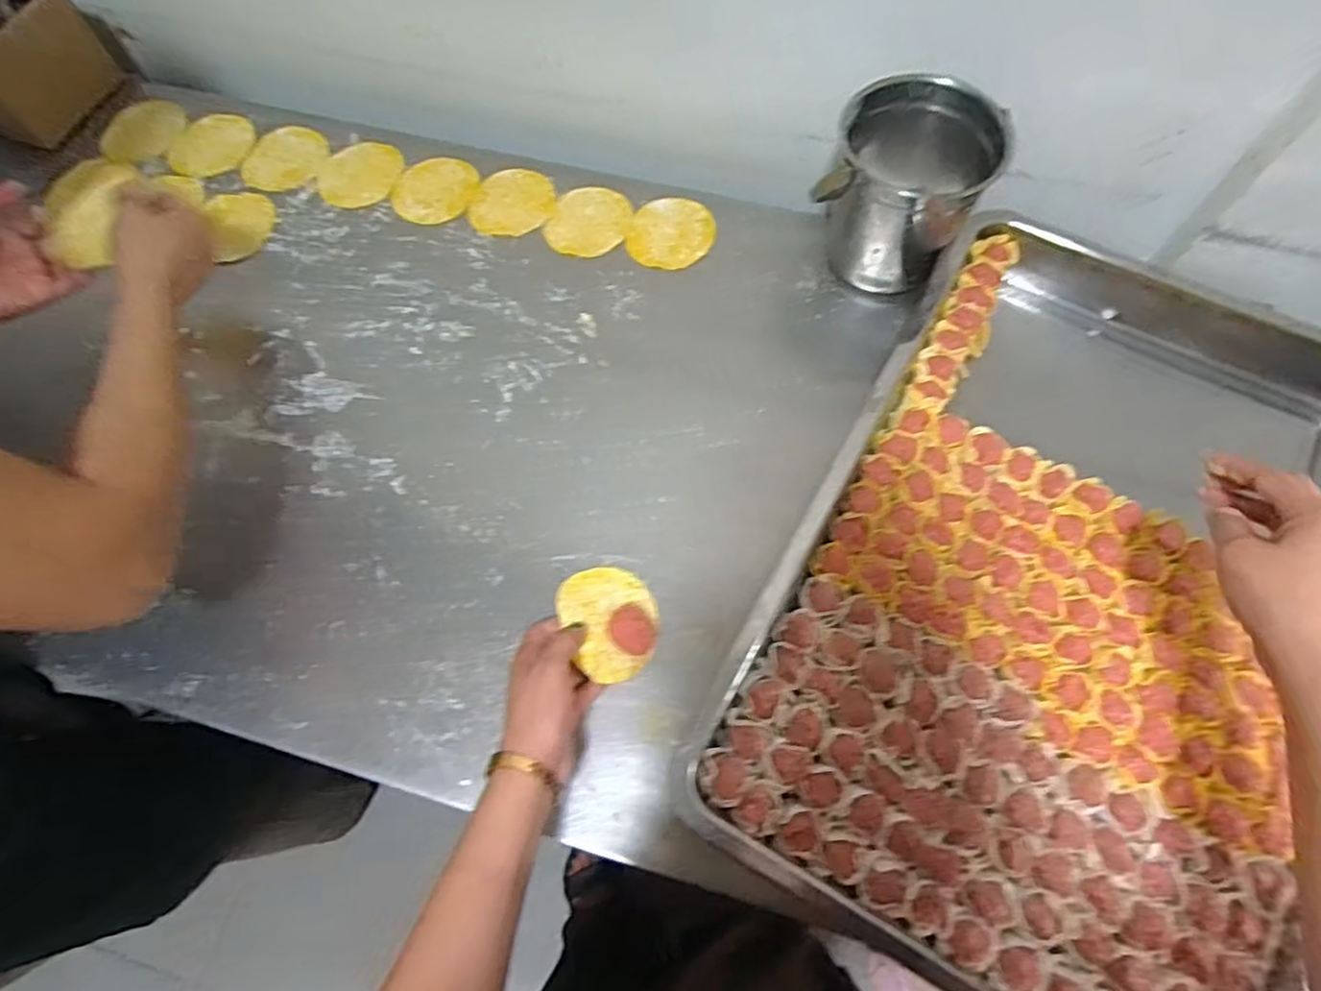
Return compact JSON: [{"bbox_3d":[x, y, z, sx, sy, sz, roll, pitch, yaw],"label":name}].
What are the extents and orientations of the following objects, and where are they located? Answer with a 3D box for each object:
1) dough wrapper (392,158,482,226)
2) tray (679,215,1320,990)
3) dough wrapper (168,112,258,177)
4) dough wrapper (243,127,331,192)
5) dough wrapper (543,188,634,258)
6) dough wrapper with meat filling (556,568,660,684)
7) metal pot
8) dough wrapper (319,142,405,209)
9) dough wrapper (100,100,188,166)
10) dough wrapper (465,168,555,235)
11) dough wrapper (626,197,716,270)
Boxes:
[{"bbox_3d":[-0.234,-0.318,0.715,0.083,0.004,0.091,0,68,-1],"label":"dough wrapper"},{"bbox_3d":[0.317,0.058,0.528,0.386,0.067,0.595,30,70,11],"label":"tray"},{"bbox_3d":[-0.485,-0.377,0.742,0.087,0.009,0.084,0,68,-1],"label":"dough wrapper"},{"bbox_3d":[-0.399,-0.359,0.732,0.083,0.006,0.084,0,68,-1],"label":"dough wrapper"},{"bbox_3d":[-0.072,-0.277,0.695,0.078,0.004,0.088,16,68,6],"label":"dough wrapper"},{"bbox_3d":[-0.035,0.093,0.517,0.075,0.012,0.081,-23,76,-38],"label":"dough wrapper with meat filling"},{"bbox_3d":[0.214,-0.269,0.617,0.132,0.147,0.114,22,69,8],"label":"metal pot"},{"bbox_3d":[-0.314,-0.339,0.725,0.090,0.008,0.090,0,68,-1],"label":"dough wrapper"},{"bbox_3d":[-0.558,-0.393,0.744,0.073,0.006,0.086,17,75,0],"label":"dough wrapper"},{"bbox_3d":[-0.150,-0.301,0.705,0.080,0.004,0.090,19,69,7],"label":"dough wrapper"},{"bbox_3d":[0.012,-0.263,0.687,0.082,0.004,0.091,8,67,5],"label":"dough wrapper"}]

